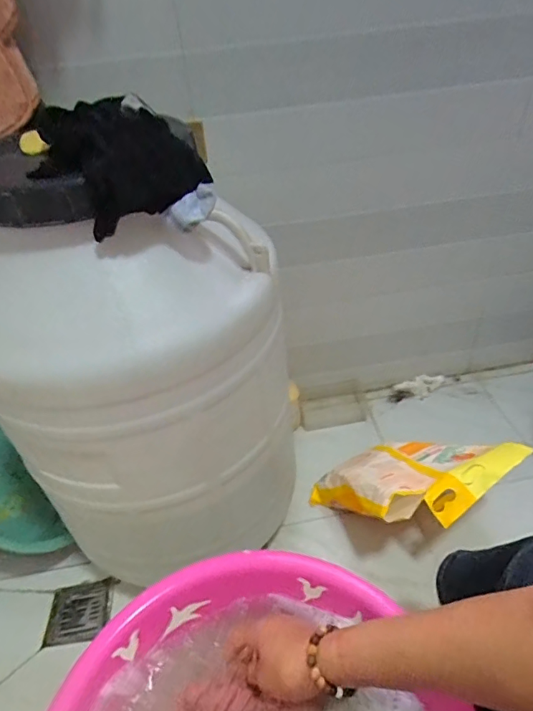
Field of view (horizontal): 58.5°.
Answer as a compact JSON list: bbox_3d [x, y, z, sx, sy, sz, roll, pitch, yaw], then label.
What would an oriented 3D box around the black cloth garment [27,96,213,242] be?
[{"bbox_3d":[-0.159,-0.208,0.510,0.113,0.101,0.149,28,49,37],"label":"black cloth garment"}]

